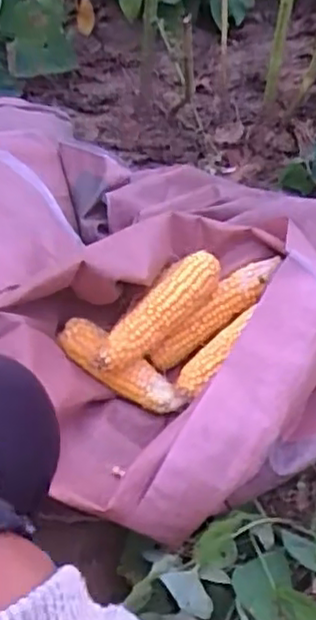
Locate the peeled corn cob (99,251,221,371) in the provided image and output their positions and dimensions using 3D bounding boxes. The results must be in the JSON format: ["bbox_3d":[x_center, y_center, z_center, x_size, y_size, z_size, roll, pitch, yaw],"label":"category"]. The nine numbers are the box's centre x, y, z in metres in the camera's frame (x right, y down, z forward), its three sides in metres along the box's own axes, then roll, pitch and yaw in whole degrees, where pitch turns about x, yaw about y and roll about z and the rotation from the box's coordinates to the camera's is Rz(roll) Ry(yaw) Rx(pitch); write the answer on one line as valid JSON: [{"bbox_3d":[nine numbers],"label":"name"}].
[{"bbox_3d":[0.004,-0.004,0.765,0.045,0.040,0.190,36,55,19],"label":"peeled corn cob"}]

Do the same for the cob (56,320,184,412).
[{"bbox_3d":[-0.042,0.059,0.759,0.158,0.049,0.053,27,53,13],"label":"cob"}]

